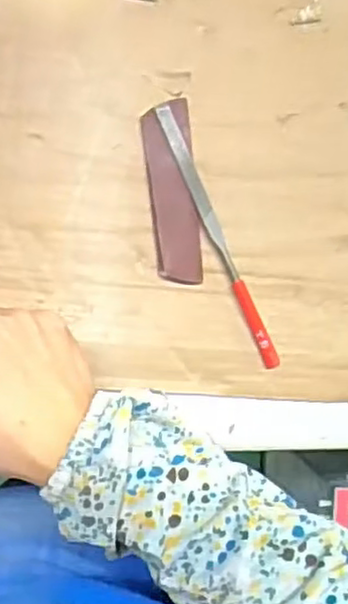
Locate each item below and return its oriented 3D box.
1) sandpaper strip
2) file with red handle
[{"bbox_3d":[-0.001,-0.069,0.446,0.030,0.014,0.114,-6,93,-7],"label":"sandpaper strip"},{"bbox_3d":[0.029,-0.040,0.448,0.012,0.012,0.178,-24,95,-6],"label":"file with red handle"}]

